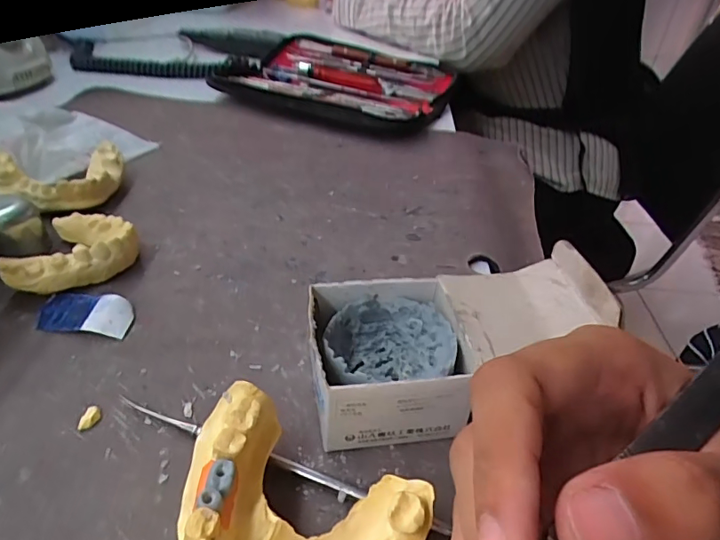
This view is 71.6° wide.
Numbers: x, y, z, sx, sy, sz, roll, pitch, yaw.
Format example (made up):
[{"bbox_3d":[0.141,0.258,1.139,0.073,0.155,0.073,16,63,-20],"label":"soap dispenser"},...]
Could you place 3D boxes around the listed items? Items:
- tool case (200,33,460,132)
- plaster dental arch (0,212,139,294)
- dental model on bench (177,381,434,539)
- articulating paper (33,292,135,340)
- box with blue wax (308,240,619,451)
[{"bbox_3d":[-0.023,-0.186,0.492,0.202,0.030,0.183,15,38,15],"label":"tool case"},{"bbox_3d":[-0.143,-0.012,0.247,0.057,0.019,0.052,2,37,-2],"label":"plaster dental arch"},{"bbox_3d":[-0.022,0.073,0.140,0.071,0.038,0.060,17,39,18],"label":"dental model on bench"},{"bbox_3d":[-0.122,0.019,0.222,0.041,0.006,0.020,6,37,4],"label":"articulating paper"},{"bbox_3d":[0.034,0.027,0.192,0.104,0.055,0.061,-2,39,-9],"label":"box with blue wax"}]

